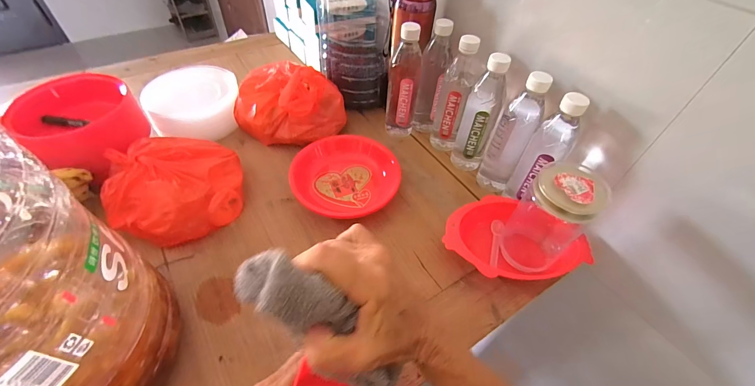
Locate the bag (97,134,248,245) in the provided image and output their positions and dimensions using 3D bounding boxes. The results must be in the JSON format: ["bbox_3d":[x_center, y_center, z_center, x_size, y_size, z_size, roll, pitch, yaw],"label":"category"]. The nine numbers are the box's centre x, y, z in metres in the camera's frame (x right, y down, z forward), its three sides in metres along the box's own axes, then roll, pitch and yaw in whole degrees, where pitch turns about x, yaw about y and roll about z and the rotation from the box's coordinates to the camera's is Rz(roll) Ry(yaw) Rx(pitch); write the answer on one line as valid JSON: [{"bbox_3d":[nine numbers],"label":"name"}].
[{"bbox_3d":[-0.328,-0.017,0.547,0.189,0.103,0.195,-5,50,-8],"label":"bag"}]

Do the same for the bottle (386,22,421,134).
[{"bbox_3d":[0.050,-0.207,0.643,0.059,0.225,0.051,11,50,5],"label":"bottle"}]

